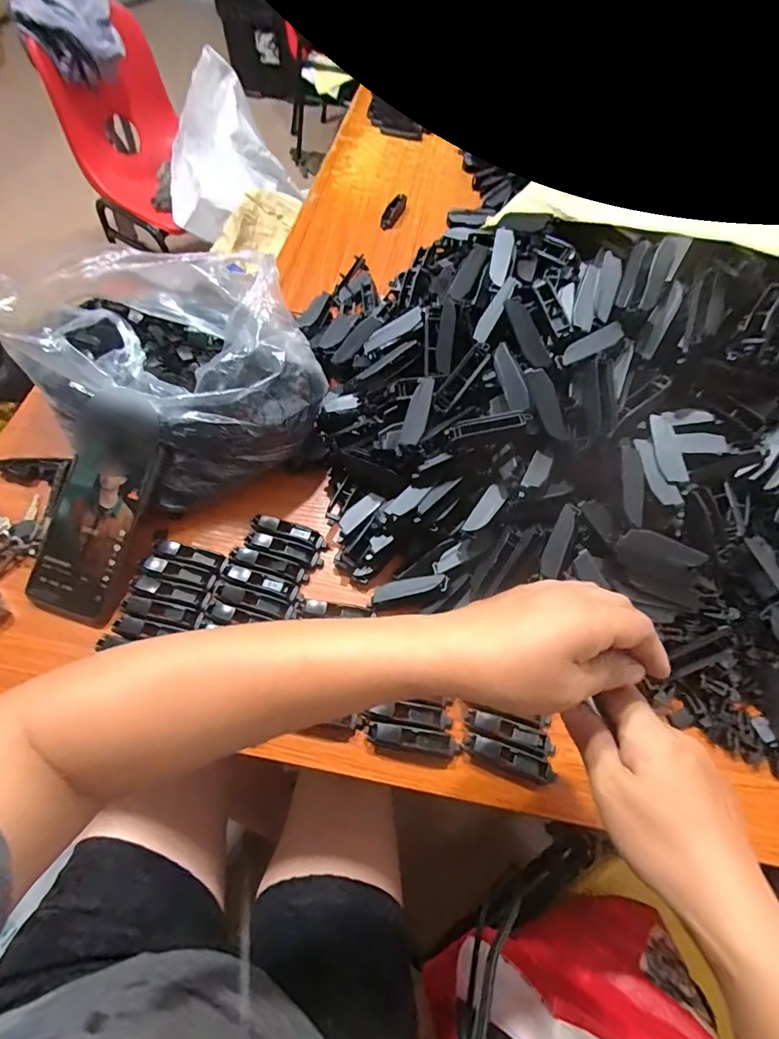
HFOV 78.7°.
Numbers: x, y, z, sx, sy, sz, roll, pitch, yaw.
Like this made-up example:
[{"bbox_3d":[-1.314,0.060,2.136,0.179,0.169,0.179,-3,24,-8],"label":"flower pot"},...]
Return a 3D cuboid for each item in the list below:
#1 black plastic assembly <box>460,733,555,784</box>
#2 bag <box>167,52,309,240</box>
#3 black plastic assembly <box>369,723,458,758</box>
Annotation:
[{"bbox_3d":[0.094,0.190,0.374,0.072,0.011,0.019,18,62,7],"label":"black plastic assembly"},{"bbox_3d":[-0.450,-0.924,1.221,0.219,0.253,0.421,24,63,10],"label":"bag"},{"bbox_3d":[0.020,0.175,0.378,0.072,0.011,0.016,8,62,2],"label":"black plastic assembly"}]

